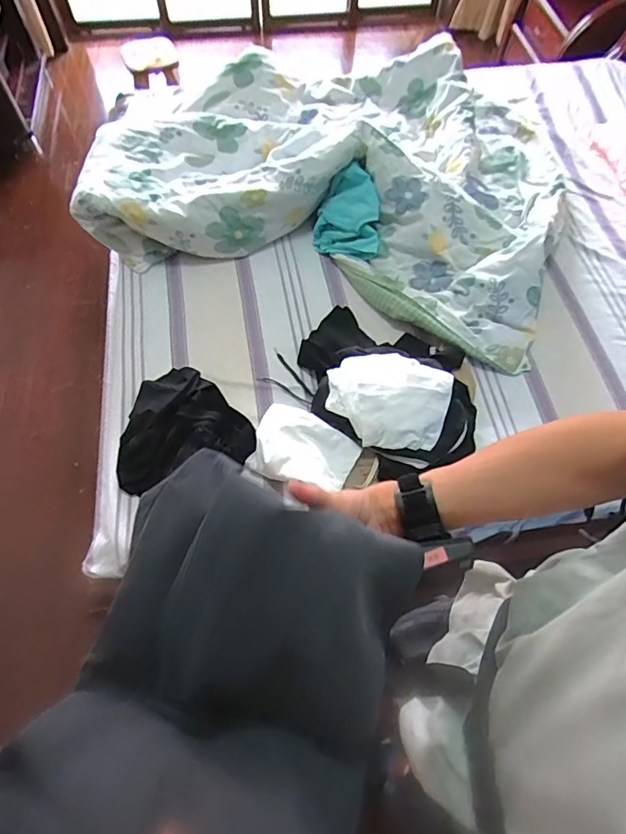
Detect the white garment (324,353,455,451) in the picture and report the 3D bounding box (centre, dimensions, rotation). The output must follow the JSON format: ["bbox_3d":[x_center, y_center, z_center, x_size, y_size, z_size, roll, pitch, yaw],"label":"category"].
[{"bbox_3d":[0.173,-0.031,1.106,0.276,0.102,0.205,6,64,2],"label":"white garment"}]

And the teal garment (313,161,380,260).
[{"bbox_3d":[0.100,-0.582,1.403,0.181,0.169,0.211,5,64,2],"label":"teal garment"}]

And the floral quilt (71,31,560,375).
[{"bbox_3d":[0.112,-0.811,1.494,1.282,0.218,1.063,18,65,7],"label":"floral quilt"}]

